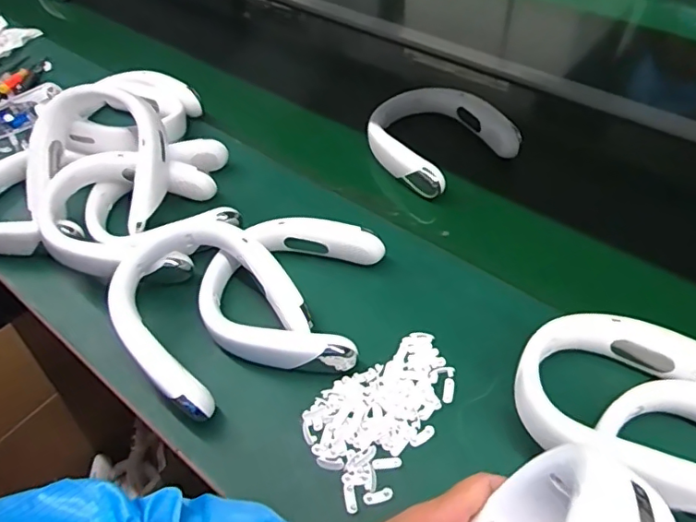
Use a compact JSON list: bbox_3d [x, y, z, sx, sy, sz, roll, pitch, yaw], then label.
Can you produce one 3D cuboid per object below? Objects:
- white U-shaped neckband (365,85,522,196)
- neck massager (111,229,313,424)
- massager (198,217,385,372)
[{"bbox_3d":[0.138,-0.204,0.849,0.213,0.049,0.199,-31,56,-18],"label":"white U-shaped neckband"},{"bbox_3d":[-0.152,0.046,0.589,0.191,0.062,0.184,-38,58,-22],"label":"neck massager"},{"bbox_3d":[-0.070,0.030,0.636,0.191,0.045,0.195,7,53,11],"label":"massager"}]

